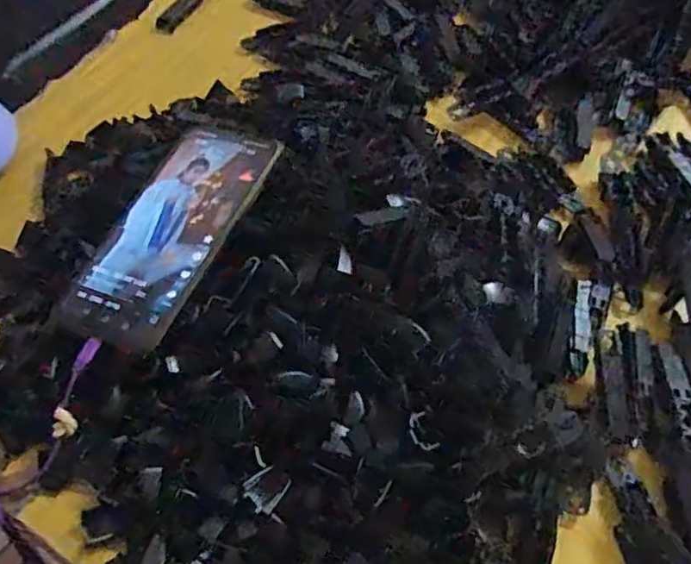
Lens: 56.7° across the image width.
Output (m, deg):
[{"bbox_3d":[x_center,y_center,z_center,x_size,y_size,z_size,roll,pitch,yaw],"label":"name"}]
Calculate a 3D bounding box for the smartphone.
[{"bbox_3d":[-0.105,-0.036,0.400,0.078,0.008,0.170,16,61,20],"label":"smartphone"}]

